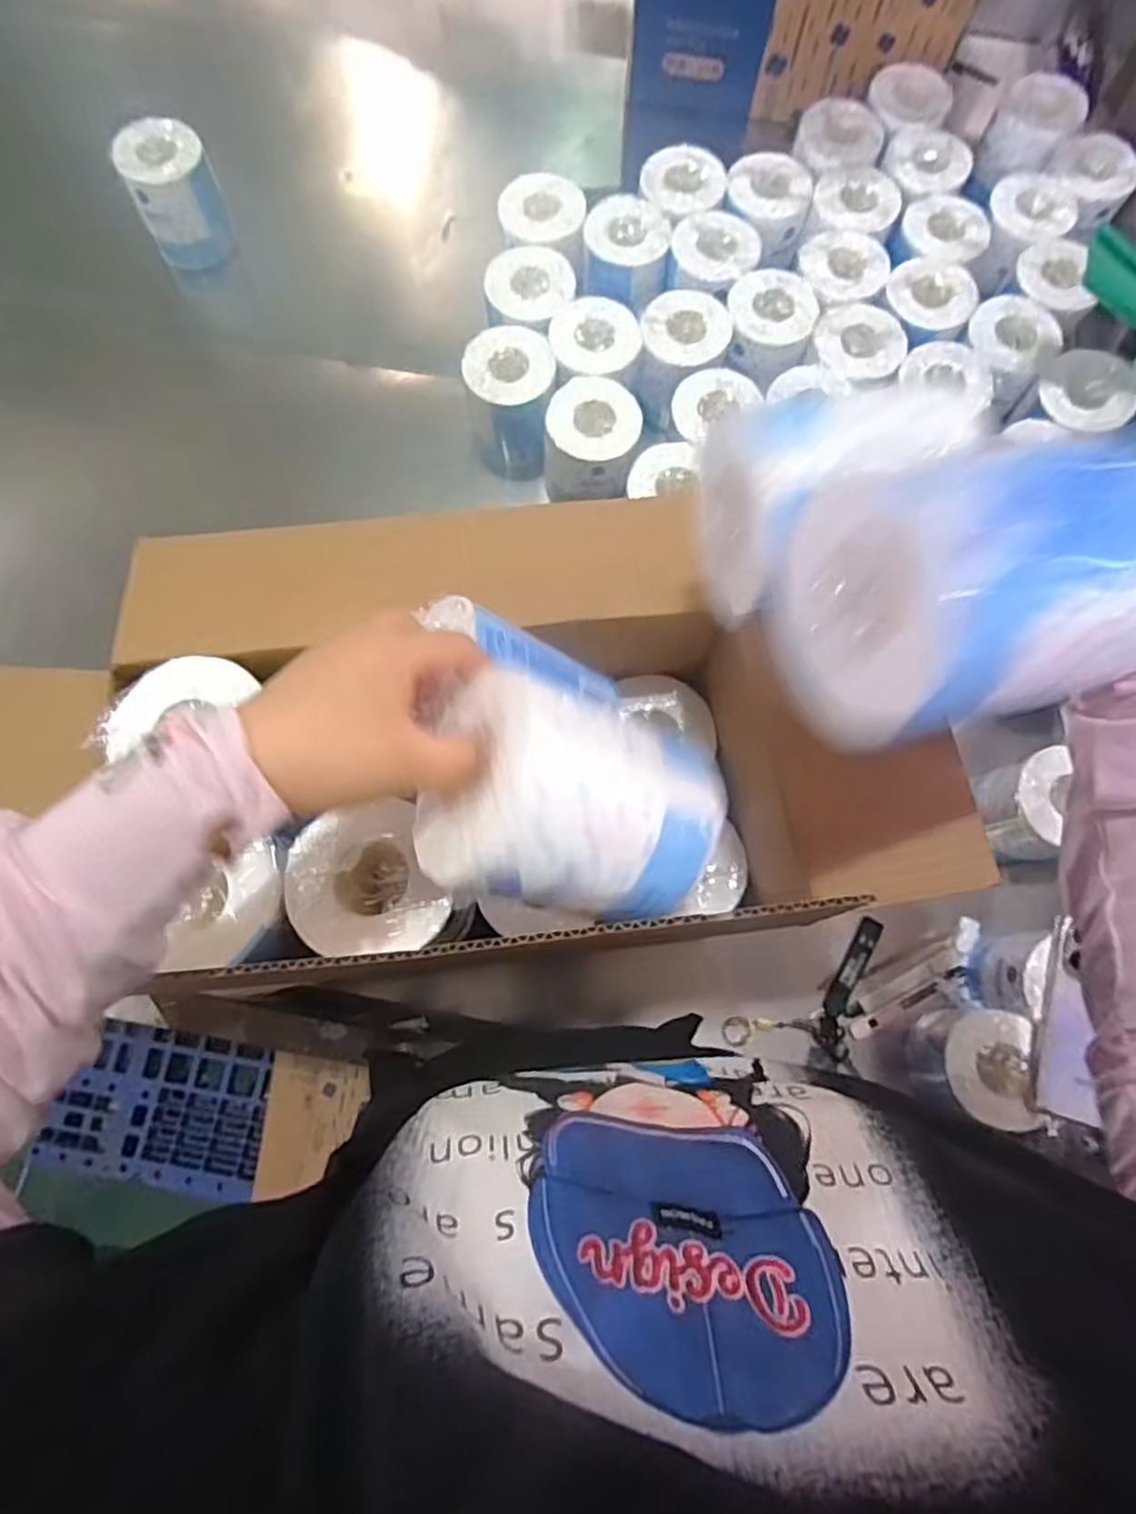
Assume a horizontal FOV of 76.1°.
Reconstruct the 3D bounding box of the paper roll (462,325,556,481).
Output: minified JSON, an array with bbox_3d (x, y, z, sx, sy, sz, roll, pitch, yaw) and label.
[{"bbox_3d":[-0.064,-0.395,0.828,0.092,0.133,0.098,0,77,-1],"label":"paper roll"}]

